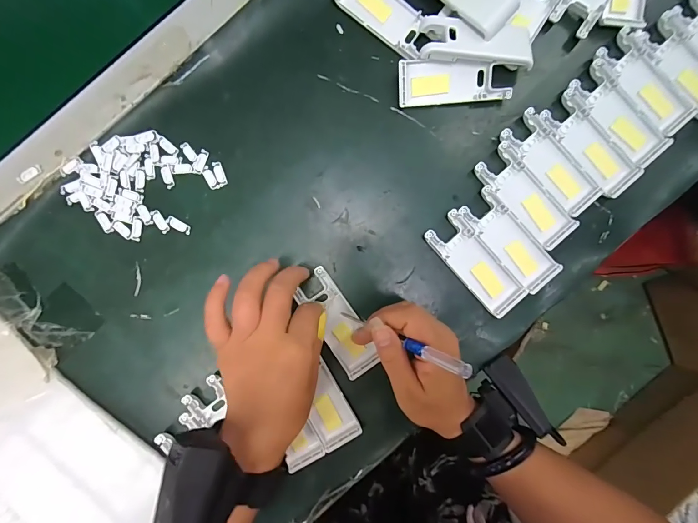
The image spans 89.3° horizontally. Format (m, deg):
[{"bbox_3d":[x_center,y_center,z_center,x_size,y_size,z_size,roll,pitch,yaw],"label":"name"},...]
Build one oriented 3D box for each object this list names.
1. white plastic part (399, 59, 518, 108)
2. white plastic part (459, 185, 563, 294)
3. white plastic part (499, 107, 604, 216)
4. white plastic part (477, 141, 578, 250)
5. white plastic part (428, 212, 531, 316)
[{"bbox_3d":[0.098,-0.167,0.328,0.104,0.014,0.038,-6,115,-4],"label":"white plastic part"},{"bbox_3d":[0.152,-0.021,0.334,0.038,0.009,0.103,-41,90,-2],"label":"white plastic part"},{"bbox_3d":[0.192,-0.094,0.335,0.040,0.011,0.103,-43,90,-2],"label":"white plastic part"},{"bbox_3d":[0.169,-0.063,0.335,0.041,0.009,0.103,-42,90,-2],"label":"white plastic part"},{"bbox_3d":[0.120,0.002,0.336,0.040,0.009,0.104,-41,90,-2],"label":"white plastic part"}]

